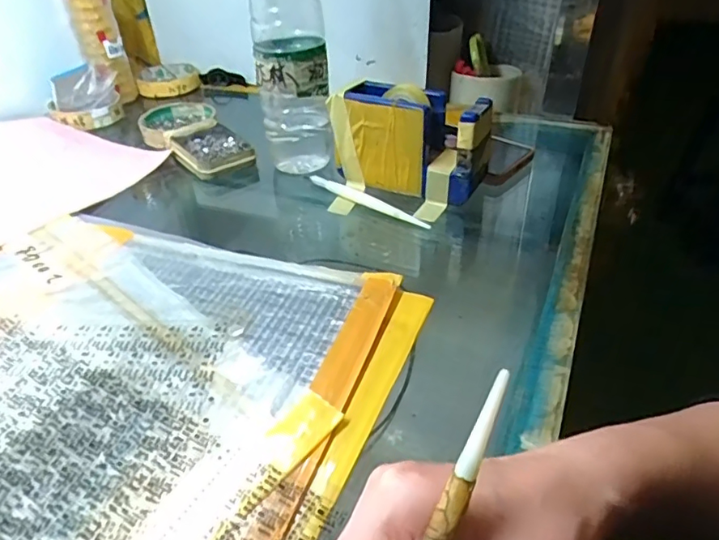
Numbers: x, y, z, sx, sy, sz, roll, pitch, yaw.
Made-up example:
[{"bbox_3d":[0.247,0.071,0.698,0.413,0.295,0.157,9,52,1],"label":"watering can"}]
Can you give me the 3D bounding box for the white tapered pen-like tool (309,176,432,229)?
[{"bbox_3d":[0.004,-0.061,0.452,0.129,0.012,0.008,27,47,34],"label":"white tapered pen-like tool"}]

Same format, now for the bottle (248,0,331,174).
[{"bbox_3d":[-0.063,-0.202,0.463,0.062,0.212,0.058,-7,37,-4],"label":"bottle"}]

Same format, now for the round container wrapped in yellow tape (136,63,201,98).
[{"bbox_3d":[-0.268,-0.269,0.741,0.082,0.019,0.094,-11,38,-9],"label":"round container wrapped in yellow tape"}]

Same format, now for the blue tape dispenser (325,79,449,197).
[{"bbox_3d":[0.024,-0.120,0.463,0.096,0.079,0.047,14,41,22],"label":"blue tape dispenser"}]

